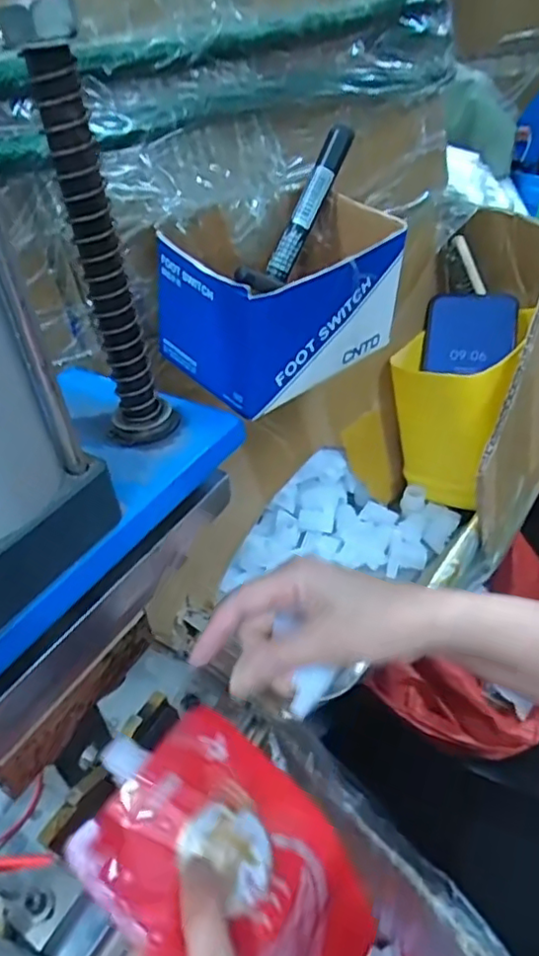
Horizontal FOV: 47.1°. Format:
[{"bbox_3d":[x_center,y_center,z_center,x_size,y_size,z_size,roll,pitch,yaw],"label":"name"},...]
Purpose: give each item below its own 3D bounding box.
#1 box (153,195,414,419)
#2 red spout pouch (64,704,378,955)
[{"bbox_3d":[0.009,-0.101,0.348,0.121,0.070,0.088,-32,47,-29],"label":"box"},{"bbox_3d":[-0.022,0.201,0.326,0.131,0.028,0.109,36,44,9],"label":"red spout pouch"}]

